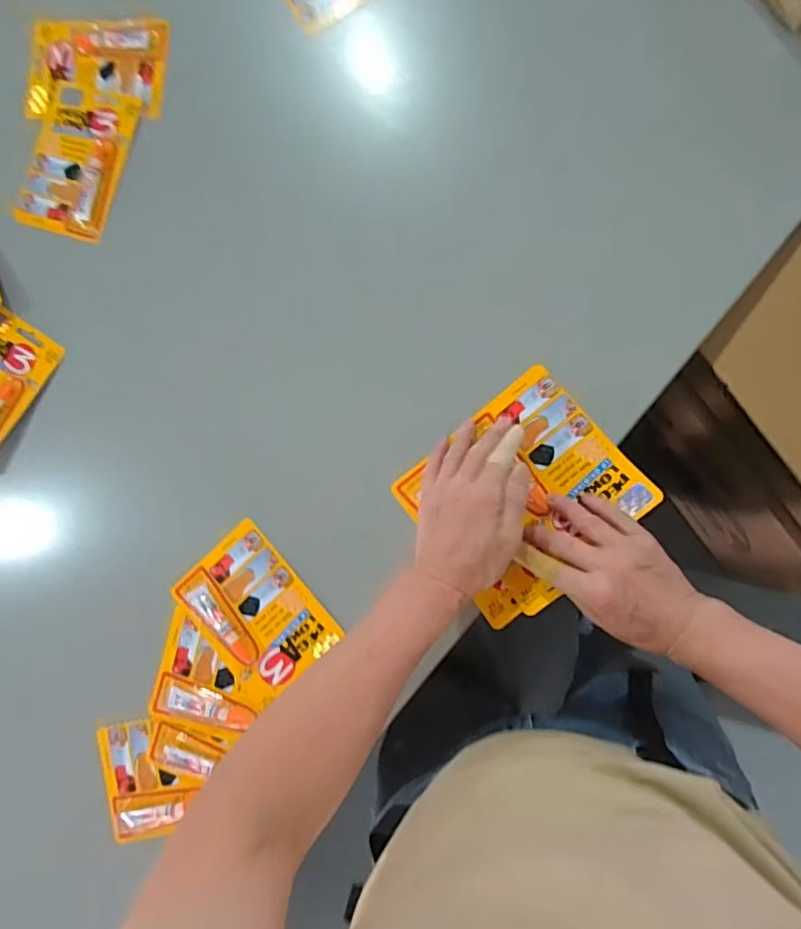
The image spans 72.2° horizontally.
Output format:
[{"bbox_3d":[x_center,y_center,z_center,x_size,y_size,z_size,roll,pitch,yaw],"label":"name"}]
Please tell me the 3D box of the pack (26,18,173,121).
[{"bbox_3d":[-0.330,-0.431,0.596,0.157,0.029,0.101,2,87,9],"label":"pack"}]

